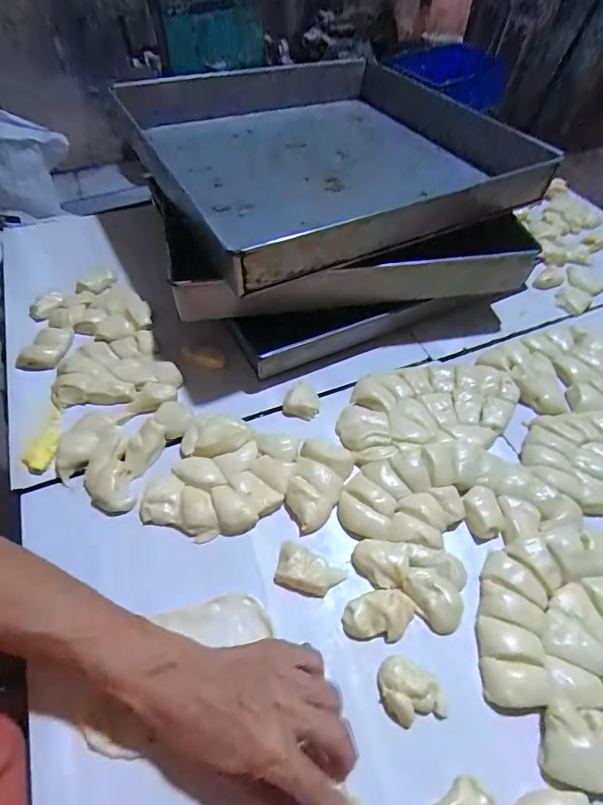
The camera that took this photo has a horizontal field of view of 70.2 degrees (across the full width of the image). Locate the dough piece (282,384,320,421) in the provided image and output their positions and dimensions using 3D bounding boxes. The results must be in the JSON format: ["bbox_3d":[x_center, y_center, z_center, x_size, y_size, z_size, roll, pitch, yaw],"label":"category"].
[{"bbox_3d":[0.001,-0.004,0.490,0.041,0.020,0.040,12,53,7],"label":"dough piece"}]

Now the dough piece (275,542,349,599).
[{"bbox_3d":[0.006,0.151,0.380,0.060,0.014,0.035,23,55,15],"label":"dough piece"}]

